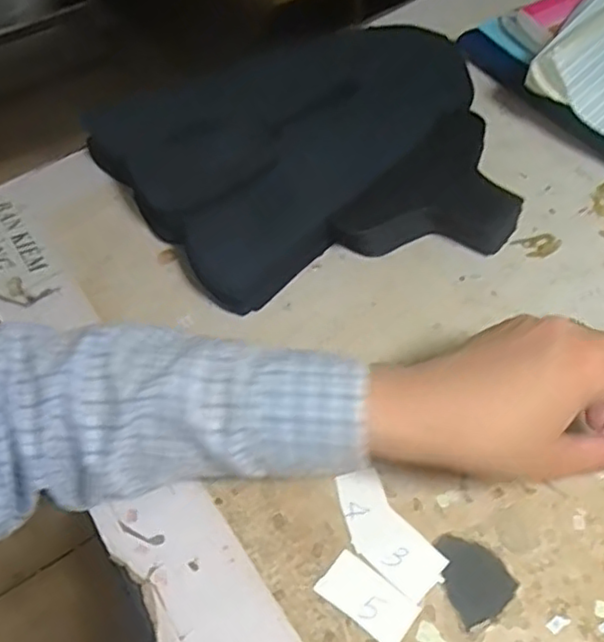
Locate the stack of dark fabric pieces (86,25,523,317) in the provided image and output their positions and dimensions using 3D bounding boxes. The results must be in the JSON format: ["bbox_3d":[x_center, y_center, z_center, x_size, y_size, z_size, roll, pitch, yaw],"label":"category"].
[{"bbox_3d":[0.002,-0.116,0.469,0.269,0.044,0.200,-15,55,-7],"label":"stack of dark fabric pieces"}]

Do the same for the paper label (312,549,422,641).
[{"bbox_3d":[0.032,0.135,0.315,0.046,0.004,0.024,32,63,23],"label":"paper label"}]

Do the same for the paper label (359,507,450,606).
[{"bbox_3d":[0.051,0.117,0.326,0.039,0.004,0.029,35,64,25],"label":"paper label"}]

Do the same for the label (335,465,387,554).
[{"bbox_3d":[0.033,0.098,0.341,0.024,0.004,0.039,-14,55,-6],"label":"label"}]

